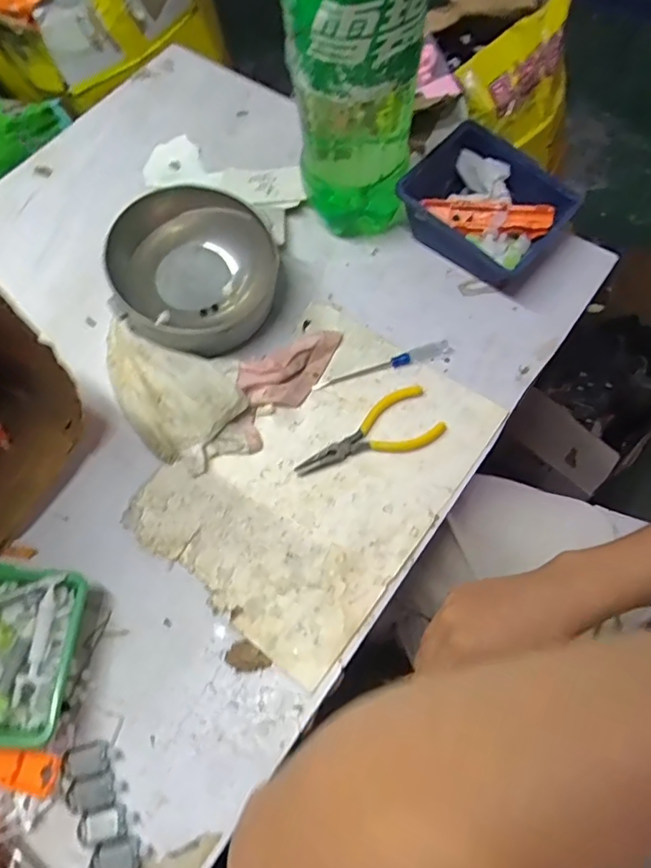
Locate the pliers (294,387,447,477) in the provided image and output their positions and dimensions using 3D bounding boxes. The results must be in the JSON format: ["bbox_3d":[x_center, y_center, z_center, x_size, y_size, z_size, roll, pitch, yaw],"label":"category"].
[{"bbox_3d":[0.034,-0.002,0.487,0.129,0.006,0.053,-17,67,-3],"label":"pliers"}]

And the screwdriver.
[{"bbox_3d":[0.052,-0.064,0.518,0.131,0.010,0.014,-17,67,-3],"label":"screwdriver"}]

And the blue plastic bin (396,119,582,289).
[{"bbox_3d":[0.154,-0.215,0.553,0.139,0.069,0.123,38,72,18],"label":"blue plastic bin"}]

